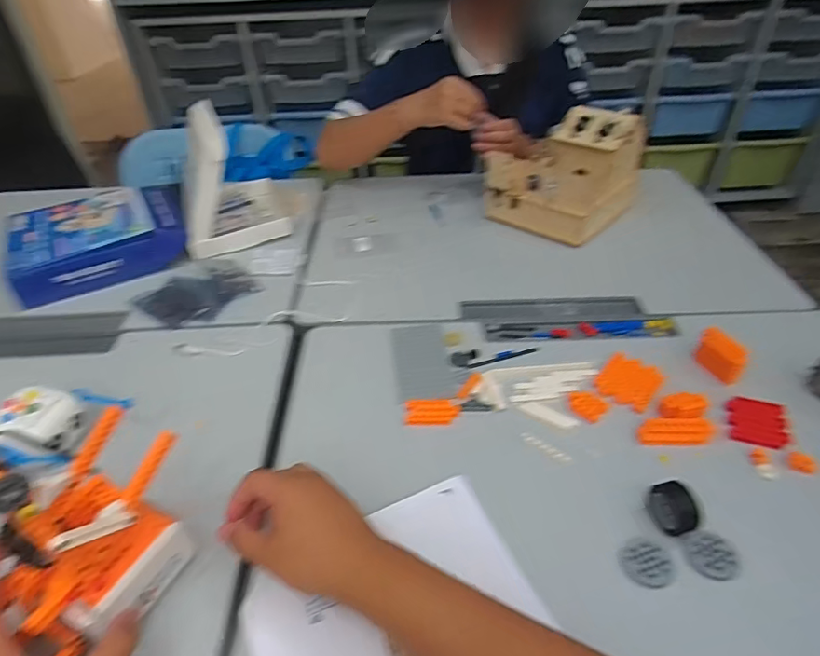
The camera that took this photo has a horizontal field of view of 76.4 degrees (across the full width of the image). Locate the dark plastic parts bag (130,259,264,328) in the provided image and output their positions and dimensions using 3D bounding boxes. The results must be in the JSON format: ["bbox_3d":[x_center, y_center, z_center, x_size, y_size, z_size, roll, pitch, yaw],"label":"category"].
[{"bbox_3d":[-0.297,-0.055,0.742,0.127,0.015,0.145,26,47,31],"label":"dark plastic parts bag"}]

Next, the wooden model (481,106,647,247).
[{"bbox_3d":[0.254,-0.264,0.853,0.176,0.159,0.198,30,49,34],"label":"wooden model"}]

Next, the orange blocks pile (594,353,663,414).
[{"bbox_3d":[0.242,0.058,0.576,0.059,0.012,0.066,23,45,28],"label":"orange blocks pile"}]

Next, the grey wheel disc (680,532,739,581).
[{"bbox_3d":[0.241,0.182,0.417,0.034,0.013,0.035,-2,39,1],"label":"grey wheel disc"}]

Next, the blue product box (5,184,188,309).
[{"bbox_3d":[-0.488,-0.149,0.825,0.251,0.057,0.233,-23,43,-23],"label":"blue product box"}]

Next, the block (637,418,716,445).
[{"bbox_3d":[0.267,0.102,0.520,0.072,0.022,0.020,-2,39,1],"label":"block"}]

